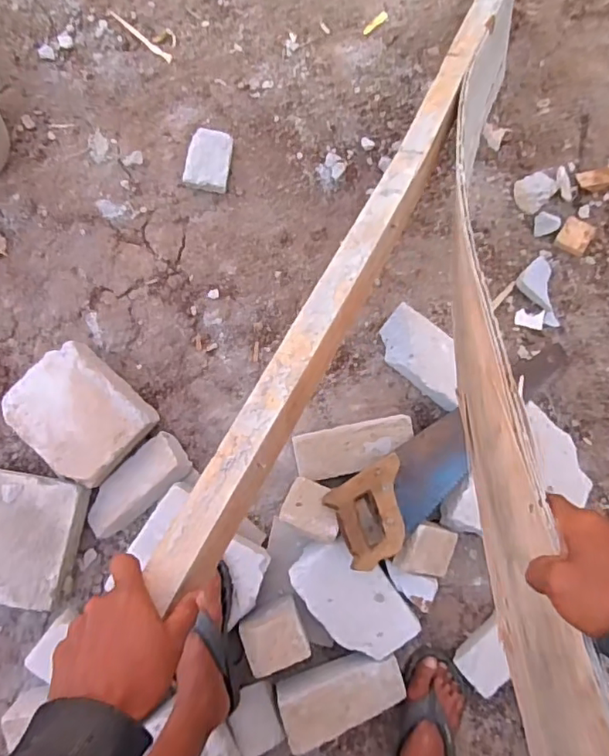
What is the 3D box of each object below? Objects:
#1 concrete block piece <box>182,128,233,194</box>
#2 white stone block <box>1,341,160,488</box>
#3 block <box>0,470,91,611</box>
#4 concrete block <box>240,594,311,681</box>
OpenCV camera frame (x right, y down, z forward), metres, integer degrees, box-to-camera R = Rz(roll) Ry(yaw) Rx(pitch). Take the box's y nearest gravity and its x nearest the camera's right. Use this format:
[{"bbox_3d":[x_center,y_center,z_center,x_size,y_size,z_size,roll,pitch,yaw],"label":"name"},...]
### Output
[{"bbox_3d":[-0.173,-0.396,1.011,0.077,0.045,0.116,10,85,6],"label":"concrete block piece"},{"bbox_3d":[-0.366,0.062,0.922,0.170,0.102,0.197,-44,82,-1],"label":"white stone block"},{"bbox_3d":[-0.470,0.253,0.900,0.195,0.079,0.200,8,84,6],"label":"block"},{"bbox_3d":[-0.045,0.409,0.887,0.094,0.069,0.087,-24,82,2],"label":"concrete block"}]

